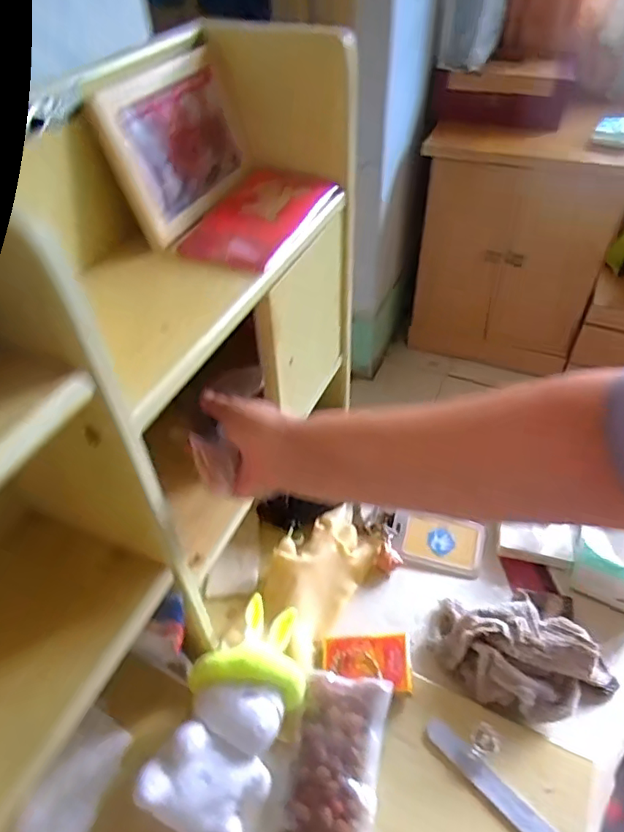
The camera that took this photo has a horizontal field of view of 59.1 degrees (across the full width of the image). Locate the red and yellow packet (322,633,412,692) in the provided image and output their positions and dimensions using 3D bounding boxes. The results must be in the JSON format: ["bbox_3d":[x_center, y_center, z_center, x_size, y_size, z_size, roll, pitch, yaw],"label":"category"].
[{"bbox_3d":[0.055,0.248,0.554,0.086,0.012,0.055,0,45,2],"label":"red and yellow packet"}]

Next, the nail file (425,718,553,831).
[{"bbox_3d":[0.174,0.340,0.482,0.019,0.004,0.176,-41,61,-21],"label":"nail file"}]

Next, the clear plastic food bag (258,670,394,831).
[{"bbox_3d":[0.013,0.339,0.488,0.096,0.040,0.201,12,47,14],"label":"clear plastic food bag"}]

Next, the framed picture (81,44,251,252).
[{"bbox_3d":[-0.118,-0.250,0.496,0.016,0.118,0.167,2,46,32],"label":"framed picture"}]

